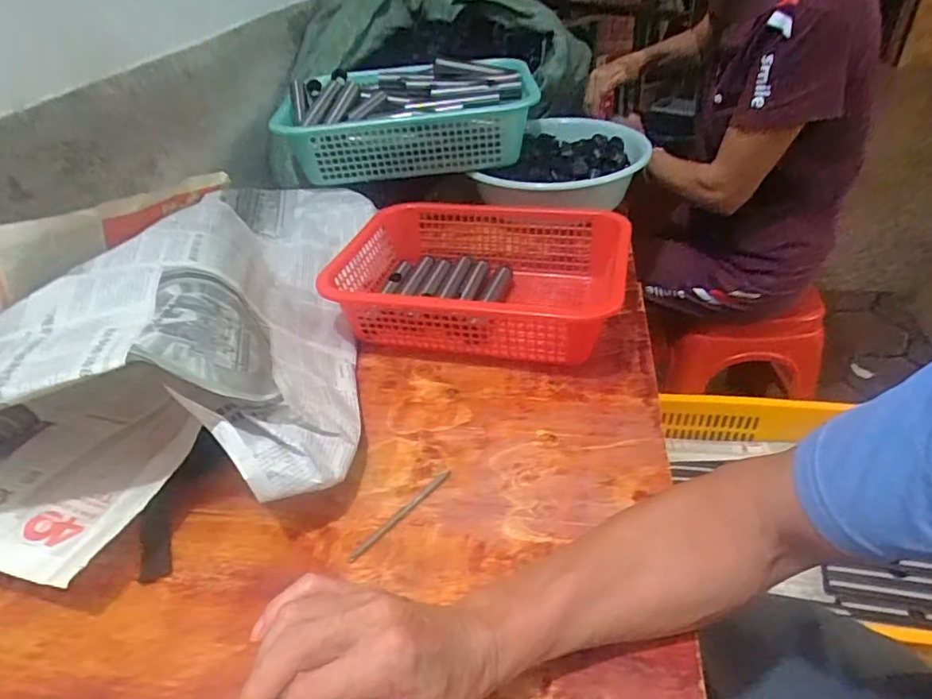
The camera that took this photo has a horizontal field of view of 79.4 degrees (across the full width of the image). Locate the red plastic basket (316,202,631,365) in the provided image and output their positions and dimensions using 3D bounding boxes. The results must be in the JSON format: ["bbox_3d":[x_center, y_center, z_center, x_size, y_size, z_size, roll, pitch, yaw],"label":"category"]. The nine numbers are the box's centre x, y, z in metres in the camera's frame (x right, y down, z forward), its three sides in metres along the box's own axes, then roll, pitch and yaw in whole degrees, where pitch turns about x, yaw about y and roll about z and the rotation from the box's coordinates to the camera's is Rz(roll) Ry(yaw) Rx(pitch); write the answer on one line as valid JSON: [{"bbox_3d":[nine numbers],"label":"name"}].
[{"bbox_3d":[0.020,-0.081,0.692,0.330,0.106,0.233,4,37,13],"label":"red plastic basket"}]

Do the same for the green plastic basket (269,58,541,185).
[{"bbox_3d":[-0.082,-0.339,0.835,0.365,0.119,0.188,-8,38,-4],"label":"green plastic basket"}]

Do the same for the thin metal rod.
[{"bbox_3d":[-0.056,0.143,0.489,0.009,0.004,0.115,26,46,36],"label":"thin metal rod"}]

